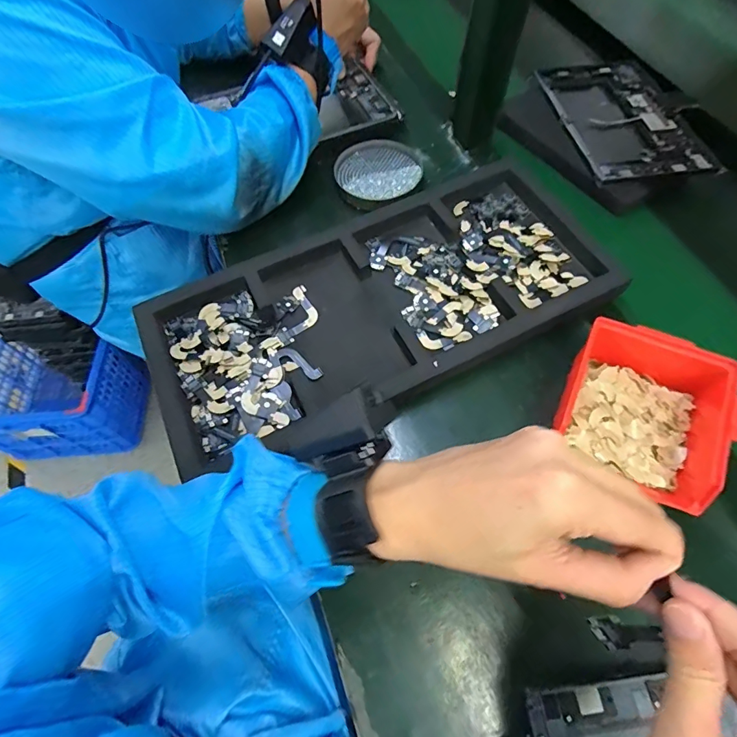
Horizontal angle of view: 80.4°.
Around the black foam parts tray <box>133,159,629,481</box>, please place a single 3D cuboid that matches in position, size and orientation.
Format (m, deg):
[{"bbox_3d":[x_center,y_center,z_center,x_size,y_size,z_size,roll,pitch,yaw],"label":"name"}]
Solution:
[{"bbox_3d":[0.016,-0.076,0.476,0.501,0.042,0.225,-23,63,-12],"label":"black foam parts tray"}]

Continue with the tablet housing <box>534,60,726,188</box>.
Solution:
[{"bbox_3d":[0.368,-0.358,0.616,0.200,0.006,0.259,-6,61,-4],"label":"tablet housing"}]

